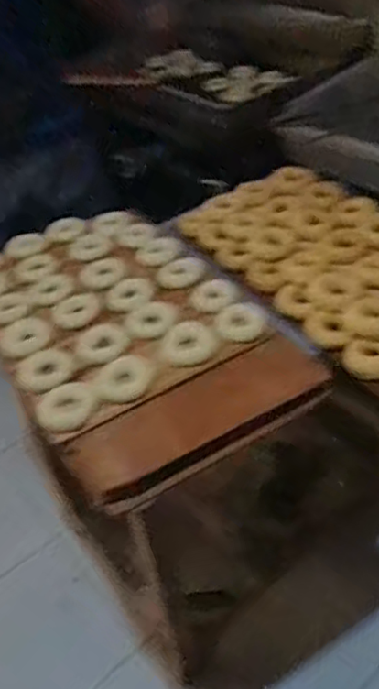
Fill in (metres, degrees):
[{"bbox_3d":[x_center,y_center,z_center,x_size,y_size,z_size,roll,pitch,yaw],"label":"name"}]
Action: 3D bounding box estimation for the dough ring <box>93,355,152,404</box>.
[{"bbox_3d":[-0.102,0.054,0.958,0.093,0.023,0.073,-36,48,-29],"label":"dough ring"}]

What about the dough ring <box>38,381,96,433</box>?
[{"bbox_3d":[-0.193,0.089,0.932,0.086,0.017,0.085,-5,40,4],"label":"dough ring"}]

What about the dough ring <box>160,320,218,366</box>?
[{"bbox_3d":[-0.001,-0.004,1.001,0.087,0.020,0.087,-5,40,4],"label":"dough ring"}]

